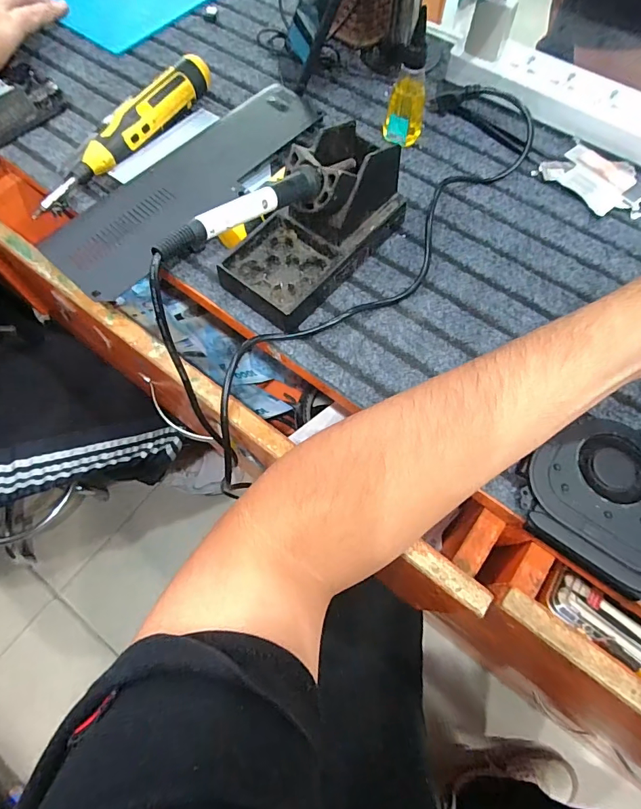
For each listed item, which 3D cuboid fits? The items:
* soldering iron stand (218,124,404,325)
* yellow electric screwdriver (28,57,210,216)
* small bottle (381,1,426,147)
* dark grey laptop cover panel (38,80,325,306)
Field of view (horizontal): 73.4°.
[{"bbox_3d":[-0.003,-0.152,0.341,0.078,0.086,0.158,38,70,15],"label":"soldering iron stand"},{"bbox_3d":[-0.186,-0.261,0.409,0.033,0.038,0.218,35,70,14],"label":"yellow electric screwdriver"},{"bbox_3d":[0.084,-0.292,0.396,0.034,0.097,0.029,-27,69,-13],"label":"small bottle"},{"bbox_3d":[-0.121,-0.210,0.397,0.097,0.012,0.278,35,72,17],"label":"dark grey laptop cover panel"}]

